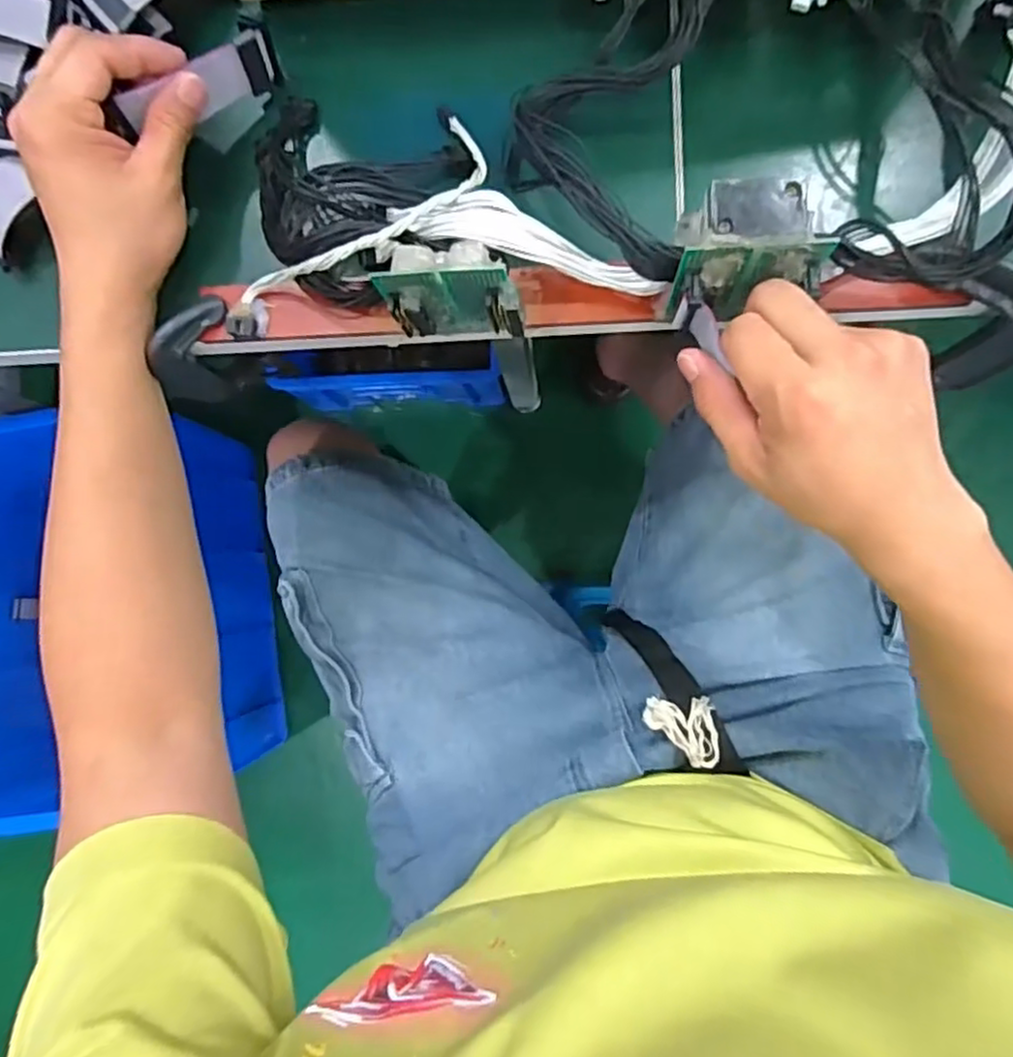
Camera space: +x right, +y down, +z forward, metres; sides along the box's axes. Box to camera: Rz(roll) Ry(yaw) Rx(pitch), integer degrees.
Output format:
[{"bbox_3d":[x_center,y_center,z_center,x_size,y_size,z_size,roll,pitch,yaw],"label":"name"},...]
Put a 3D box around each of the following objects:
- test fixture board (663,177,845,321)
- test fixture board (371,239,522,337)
[{"bbox_3d":[0.107,-0.123,0.298,0.064,0.032,0.049,2,87,6],"label":"test fixture board"},{"bbox_3d":[-0.024,-0.114,0.337,0.064,0.068,0.027,-1,87,6],"label":"test fixture board"}]

